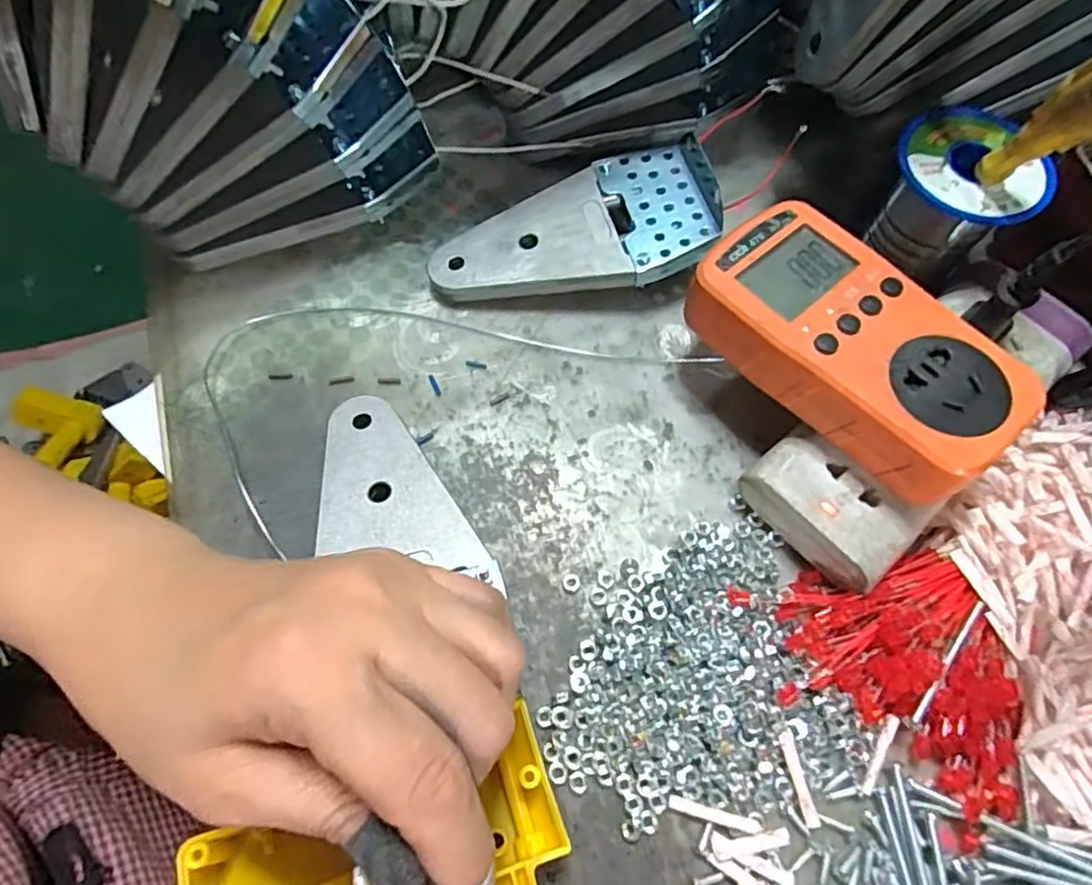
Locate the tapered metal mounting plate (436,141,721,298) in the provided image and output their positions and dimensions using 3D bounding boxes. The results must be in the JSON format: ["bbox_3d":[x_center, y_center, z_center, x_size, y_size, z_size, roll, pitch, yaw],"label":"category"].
[{"bbox_3d":[0.013,-0.103,0.316,0.137,0.024,0.067,-9,66,-5],"label":"tapered metal mounting plate"}]

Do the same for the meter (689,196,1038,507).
[{"bbox_3d":[0.121,-0.038,0.258,0.122,0.034,0.069,42,72,16],"label":"meter"}]

